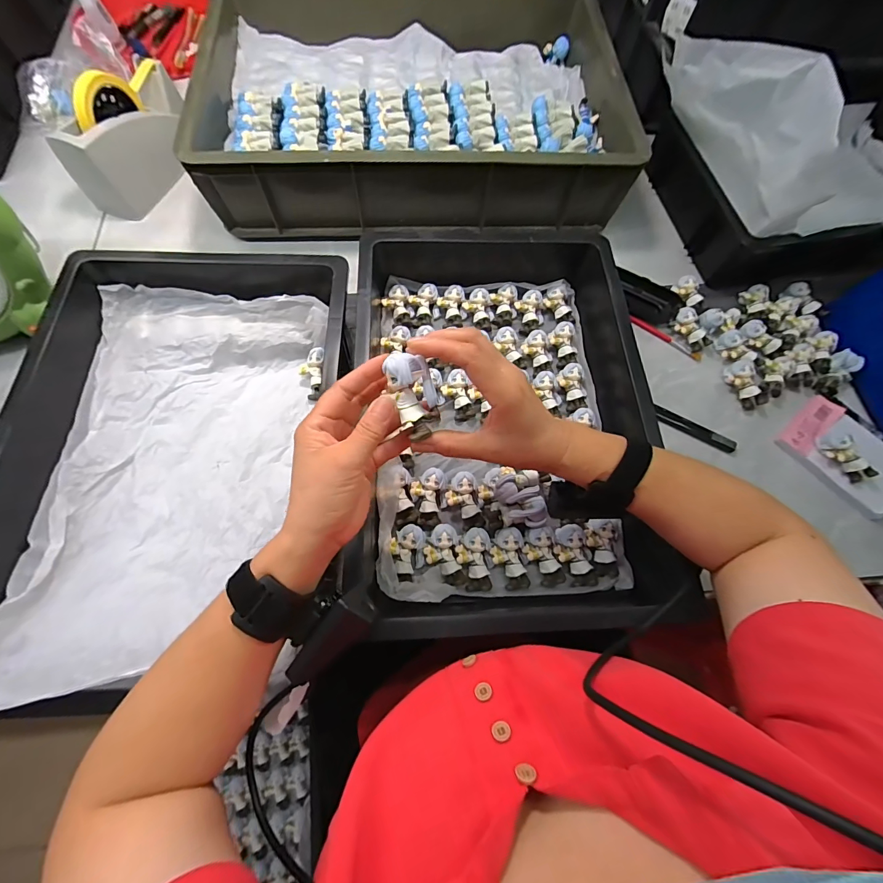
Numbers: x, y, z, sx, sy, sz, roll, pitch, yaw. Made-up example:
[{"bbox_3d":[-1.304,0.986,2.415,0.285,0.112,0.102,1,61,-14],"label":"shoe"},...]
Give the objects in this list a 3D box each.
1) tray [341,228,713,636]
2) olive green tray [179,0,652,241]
[{"bbox_3d":[0.068,-0.060,0.442,0.302,0.090,0.480,-3,71,-2],"label":"tray"},{"bbox_3d":[-0.043,-0.523,0.584,0.588,0.100,0.402,-3,70,-4],"label":"olive green tray"}]

